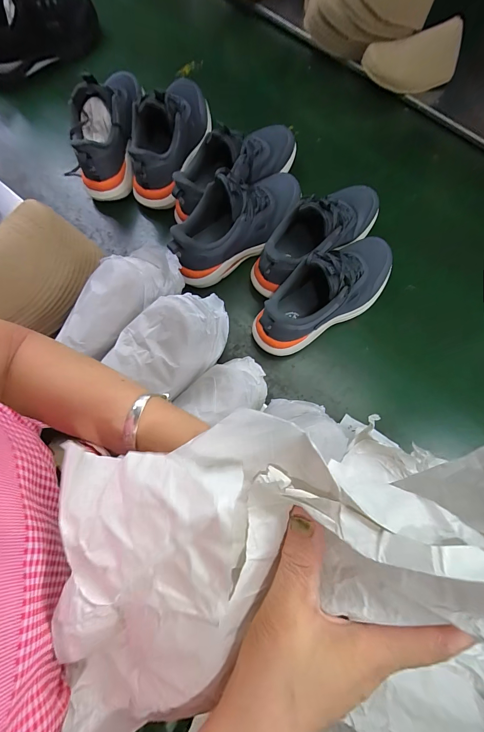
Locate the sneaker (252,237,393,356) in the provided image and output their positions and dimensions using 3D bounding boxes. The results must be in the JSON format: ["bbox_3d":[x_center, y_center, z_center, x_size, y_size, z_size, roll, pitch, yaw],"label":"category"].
[{"bbox_3d":[0.154,-0.134,0.547,0.290,0.142,0.097,-31,77,-9],"label":"sneaker"}]

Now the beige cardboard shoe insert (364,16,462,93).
[{"bbox_3d":[0.364,-0.653,0.681,0.197,0.095,0.062,-8,74,-3],"label":"beige cardboard shoe insert"}]

